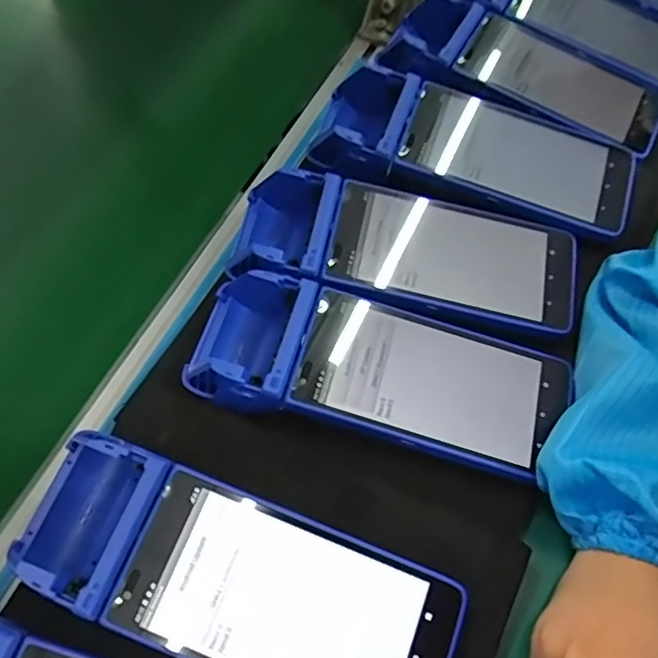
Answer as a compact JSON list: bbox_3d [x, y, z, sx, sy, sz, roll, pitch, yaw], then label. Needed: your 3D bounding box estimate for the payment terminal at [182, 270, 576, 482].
[{"bbox_3d":[0.028,0.027,0.360,0.226,0.044,0.089,15,61,9],"label":"payment terminal"}]

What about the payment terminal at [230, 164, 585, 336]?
[{"bbox_3d":[0.049,-0.052,0.404,0.230,0.043,0.091,11,61,7],"label":"payment terminal"}]

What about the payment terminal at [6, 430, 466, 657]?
[{"bbox_3d":[-0.050,0.124,0.303,0.225,0.044,0.078,18,62,11],"label":"payment terminal"}]

